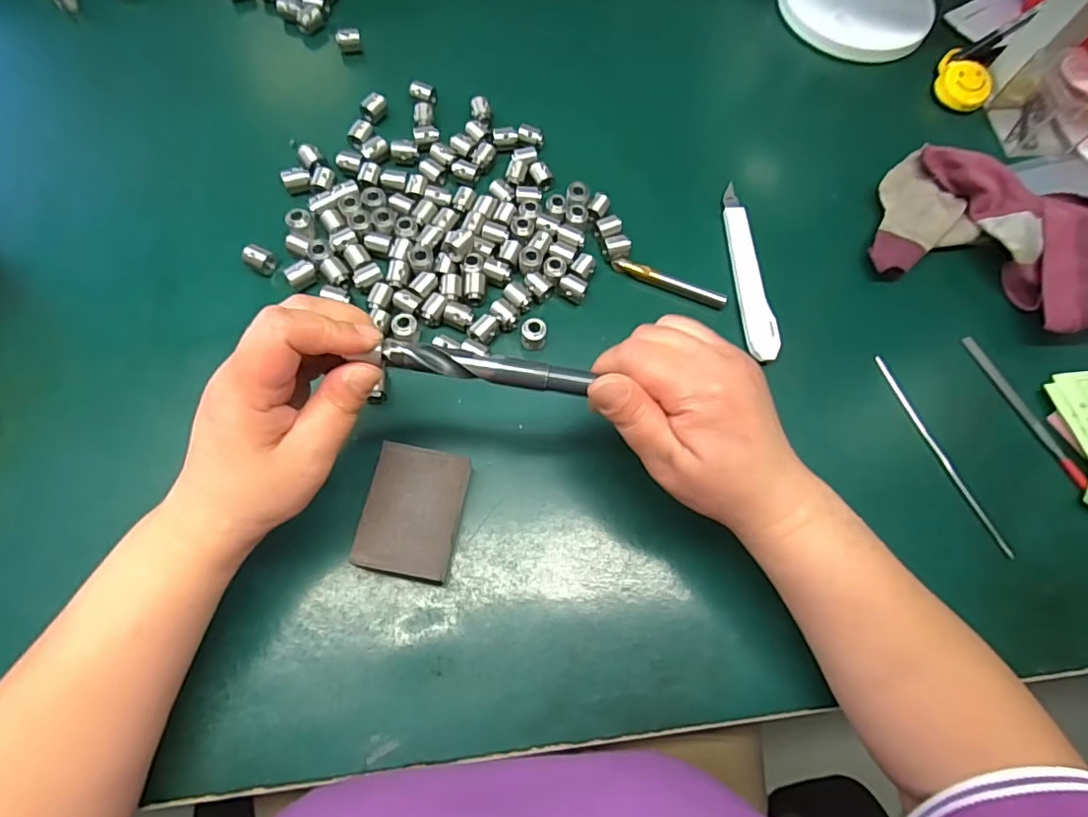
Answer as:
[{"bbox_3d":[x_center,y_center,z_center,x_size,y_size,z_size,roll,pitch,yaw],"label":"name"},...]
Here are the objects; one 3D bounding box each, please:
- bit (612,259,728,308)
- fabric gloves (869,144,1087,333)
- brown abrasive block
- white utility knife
[{"bbox_3d":[0.088,-0.088,0.394,0.081,0.011,0.008,21,69,2],"label":"bit"},{"bbox_3d":[0.334,-0.123,0.388,0.180,0.068,0.114,23,71,3],"label":"fabric gloves"},{"bbox_3d":[-0.072,0.059,0.316,0.050,0.026,0.069,12,69,-2],"label":"brown abrasive block"},{"bbox_3d":[0.143,-0.100,0.400,0.020,0.013,0.145,-2,70,-7],"label":"white utility knife"}]

